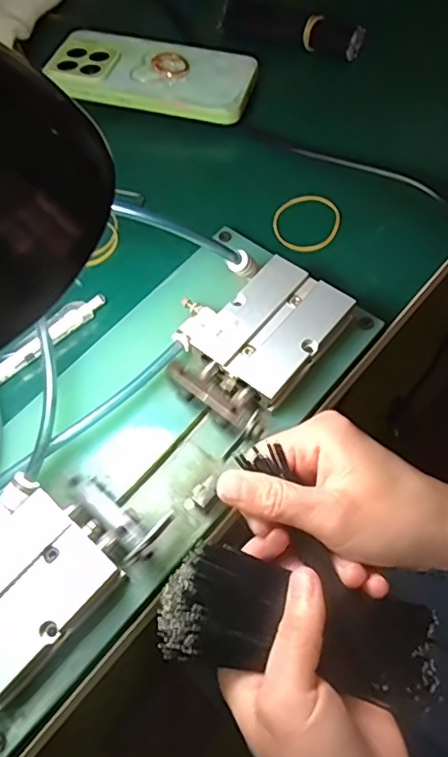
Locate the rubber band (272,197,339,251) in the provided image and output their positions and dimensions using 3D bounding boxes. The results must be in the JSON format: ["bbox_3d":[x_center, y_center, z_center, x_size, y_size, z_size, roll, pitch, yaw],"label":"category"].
[{"bbox_3d":[0.055,-0.102,0.356,0.041,0.004,0.046,40,72,20],"label":"rubber band"}]

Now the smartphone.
[{"bbox_3d":[-0.054,-0.231,0.413,0.151,0.012,0.074,11,63,7],"label":"smartphone"}]

